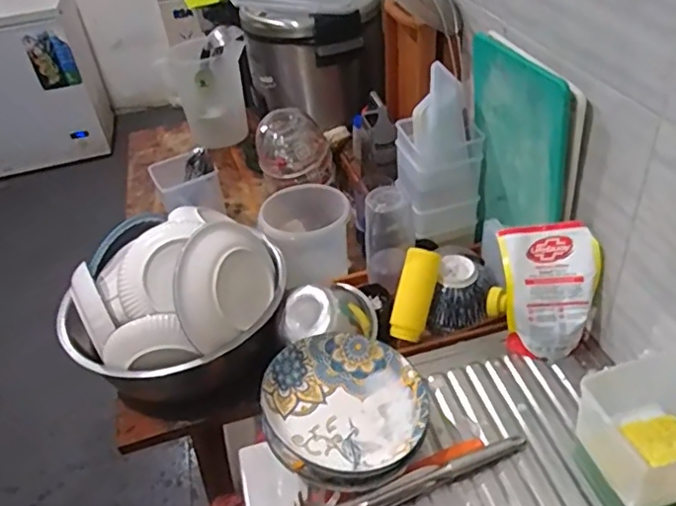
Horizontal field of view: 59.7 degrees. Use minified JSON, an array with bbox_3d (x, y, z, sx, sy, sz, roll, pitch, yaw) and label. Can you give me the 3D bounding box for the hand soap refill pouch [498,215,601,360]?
[{"bbox_3d":[0.327,0.061,0.920,0.143,0.210,0.064,-5,2,11],"label":"hand soap refill pouch"}]

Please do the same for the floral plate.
[{"bbox_3d":[0.016,0.203,0.819,0.210,0.037,0.215,2,43,-2],"label":"floral plate"}]

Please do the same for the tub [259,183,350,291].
[{"bbox_3d":[-0.060,-0.043,1.180,0.168,0.118,0.191,-6,38,2],"label":"tub"}]

